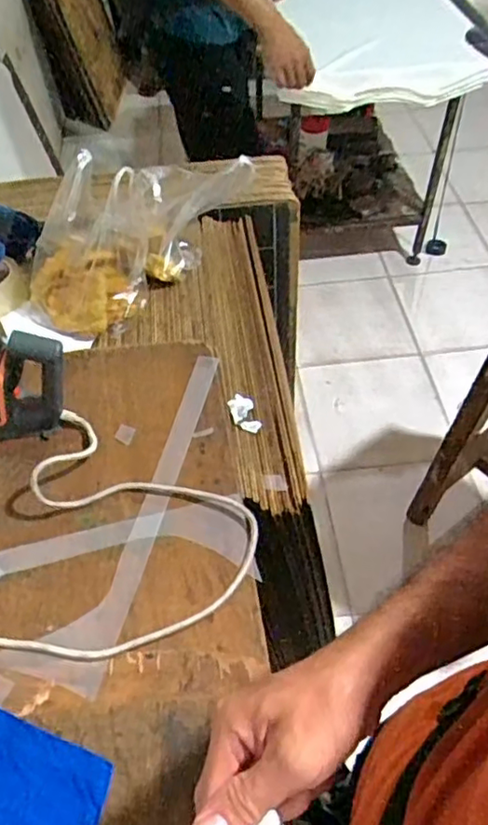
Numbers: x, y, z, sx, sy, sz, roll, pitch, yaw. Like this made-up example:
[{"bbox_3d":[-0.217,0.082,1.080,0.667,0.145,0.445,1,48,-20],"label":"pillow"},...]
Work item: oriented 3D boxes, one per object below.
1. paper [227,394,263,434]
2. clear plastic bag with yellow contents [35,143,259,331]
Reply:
[{"bbox_3d":[0.001,0.001,0.805,0.031,0.009,0.061,-17,52,-10],"label":"paper"},{"bbox_3d":[-0.177,-0.288,0.922,0.345,0.179,0.174,-36,57,-23],"label":"clear plastic bag with yellow contents"}]

